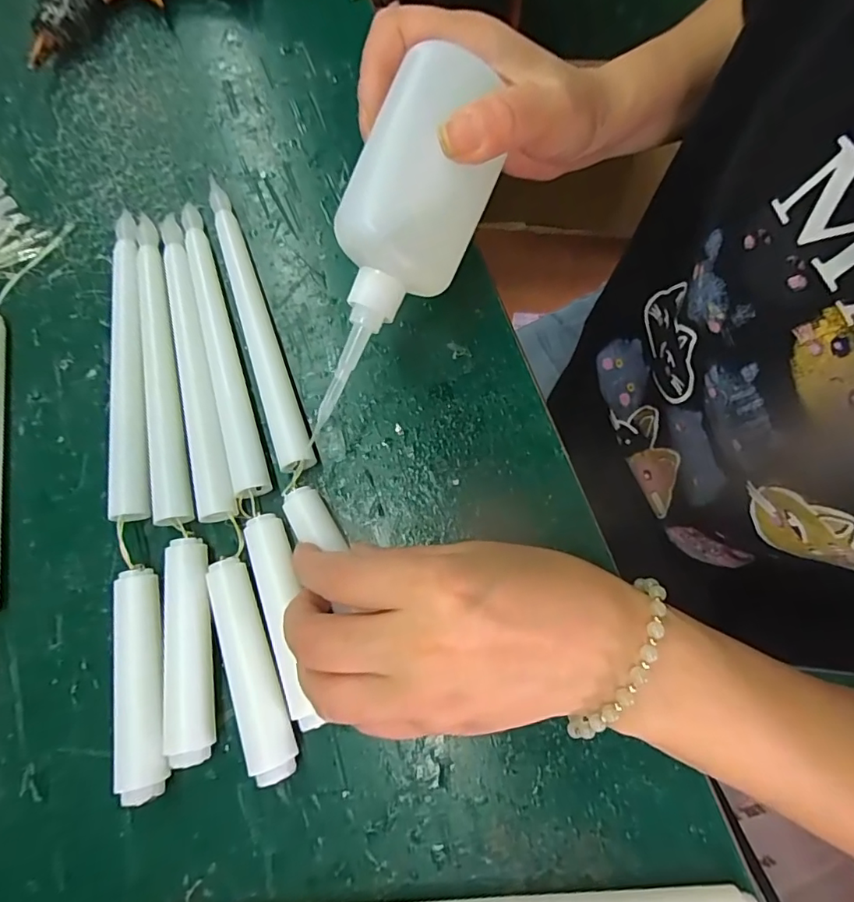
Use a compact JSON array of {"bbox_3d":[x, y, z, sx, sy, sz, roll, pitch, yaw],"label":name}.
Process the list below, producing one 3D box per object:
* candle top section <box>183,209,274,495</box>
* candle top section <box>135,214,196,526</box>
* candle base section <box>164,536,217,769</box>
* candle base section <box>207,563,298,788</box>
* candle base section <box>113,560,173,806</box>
[{"bbox_3d":[-0.107,-0.053,0.257,0.019,0.014,0.164,-18,75,-5],"label":"candle top section"},{"bbox_3d":[-0.136,-0.045,0.251,0.018,0.013,0.169,-14,75,-4],"label":"candle top section"},{"bbox_3d":[-0.099,0.082,0.214,0.018,0.018,0.087,-9,75,-2],"label":"candle base section"},{"bbox_3d":[-0.072,0.088,0.211,0.020,0.020,0.086,-19,75,-5],"label":"candle base section"},{"bbox_3d":[-0.118,0.094,0.210,0.020,0.019,0.087,-14,75,-3],"label":"candle base section"}]

